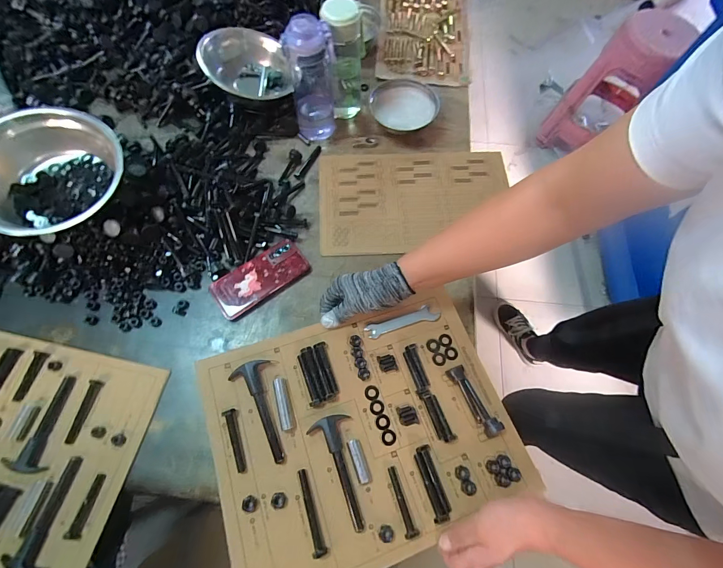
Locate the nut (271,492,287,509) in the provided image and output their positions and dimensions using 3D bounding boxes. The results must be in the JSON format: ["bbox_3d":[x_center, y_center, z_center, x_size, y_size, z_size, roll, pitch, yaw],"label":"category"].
[{"bbox_3d":[-0.103,0.268,0.418,0.018,0.006,0.017,0,69,-1],"label":"nut"}]

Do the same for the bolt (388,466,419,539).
[{"bbox_3d":[0.050,0.271,0.422,0.016,0.009,0.078,-16,56,-7],"label":"bolt"}]

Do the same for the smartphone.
[{"bbox_3d":[-0.180,-0.011,0.606,0.168,0.013,0.082,-33,73,-13],"label":"smartphone"}]

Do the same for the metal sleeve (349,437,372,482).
[{"bbox_3d":[-0.003,0.229,0.438,0.015,0.012,0.053,-18,70,-11],"label":"metal sleeve"}]

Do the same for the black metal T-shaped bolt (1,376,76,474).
[{"bbox_3d":[-0.487,0.212,0.519,0.051,0.014,0.136,7,69,2],"label":"black metal T-shaped bolt"}]

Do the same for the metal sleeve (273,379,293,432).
[{"bbox_3d":[-0.107,0.162,0.458,0.017,0.013,0.066,-12,69,-8],"label":"metal sleeve"}]

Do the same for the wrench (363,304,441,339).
[{"bbox_3d":[0.063,0.057,0.518,0.116,0.010,0.025,-15,69,-10],"label":"wrench"}]

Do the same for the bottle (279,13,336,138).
[{"bbox_3d":[-0.092,-0.385,0.643,0.079,0.214,0.071,-2,69,-2],"label":"bottle"}]

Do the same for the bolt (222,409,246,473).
[{"bbox_3d":[-0.165,0.202,0.437,0.015,0.014,0.077,-15,69,-10],"label":"bolt"}]

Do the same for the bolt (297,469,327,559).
[{"bbox_3d":[-0.064,0.278,0.413,0.015,0.016,0.091,-19,70,-11],"label":"bolt"}]

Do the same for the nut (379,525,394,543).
[{"bbox_3d":[0.030,0.301,0.407,0.018,0.008,0.017,-2,69,-2],"label":"nut"}]

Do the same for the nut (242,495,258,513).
[{"bbox_3d":[-0.138,0.271,0.416,0.017,0.006,0.018,0,69,-1],"label":"nut"}]

